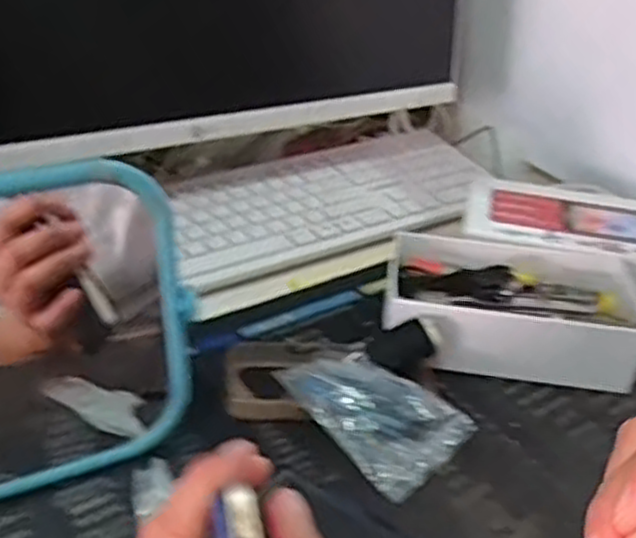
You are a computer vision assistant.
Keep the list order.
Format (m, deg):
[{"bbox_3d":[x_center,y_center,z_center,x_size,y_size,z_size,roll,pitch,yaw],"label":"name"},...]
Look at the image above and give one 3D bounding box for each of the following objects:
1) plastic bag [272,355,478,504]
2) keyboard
[{"bbox_3d":[0.032,0.084,0.478,0.108,0.022,0.064,30,41,33],"label":"plastic bag"},{"bbox_3d":[0.013,-0.067,0.714,0.326,0.018,0.136,-14,38,-27],"label":"keyboard"}]

